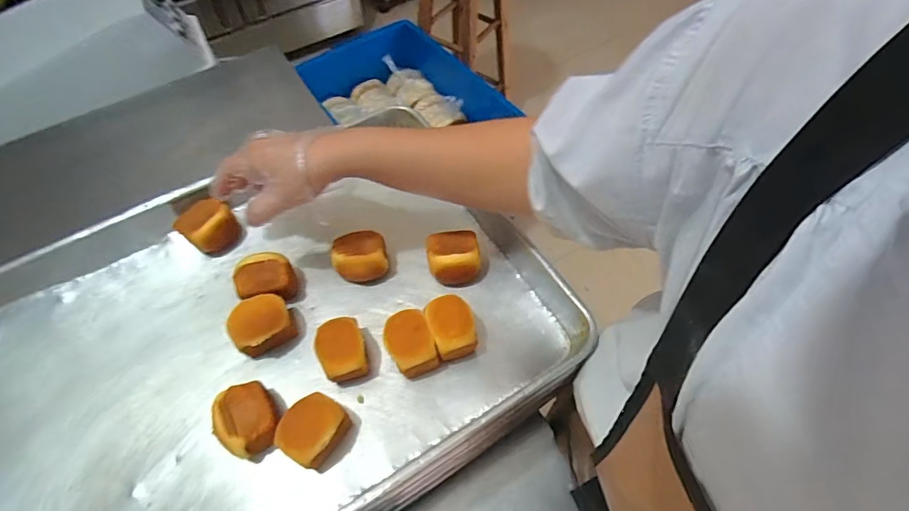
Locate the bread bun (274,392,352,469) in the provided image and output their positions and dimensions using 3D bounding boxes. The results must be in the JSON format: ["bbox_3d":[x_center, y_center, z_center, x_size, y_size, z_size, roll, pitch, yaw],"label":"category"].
[{"bbox_3d":[-0.127,0.158,0.428,0.050,0.038,0.056,31,64,19],"label":"bread bun"}]

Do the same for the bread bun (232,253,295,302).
[{"bbox_3d":[-0.203,0.028,0.518,0.062,0.045,0.046,-10,59,-5],"label":"bread bun"}]

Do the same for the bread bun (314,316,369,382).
[{"bbox_3d":[-0.111,0.096,0.470,0.043,0.043,0.059,-18,60,-9],"label":"bread bun"}]

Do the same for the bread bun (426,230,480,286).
[{"bbox_3d":[-0.002,0.002,0.522,0.055,0.035,0.047,-9,59,-4],"label":"bread bun"}]

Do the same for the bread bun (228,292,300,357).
[{"bbox_3d":[-0.197,0.074,0.489,0.058,0.045,0.049,-23,61,-12],"label":"bread bun"}]

